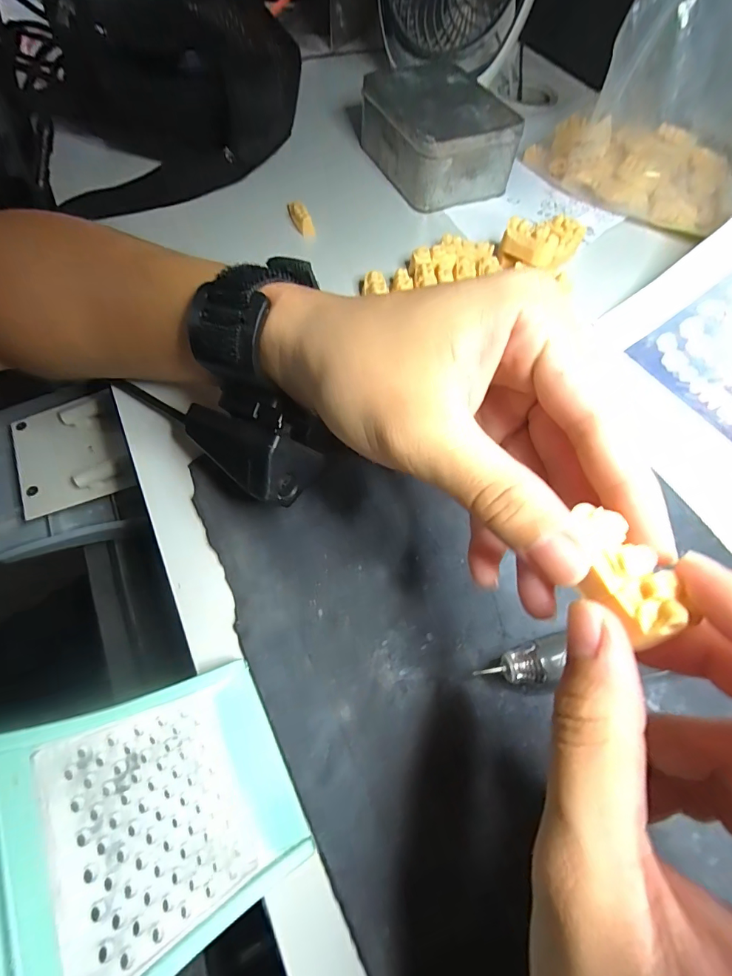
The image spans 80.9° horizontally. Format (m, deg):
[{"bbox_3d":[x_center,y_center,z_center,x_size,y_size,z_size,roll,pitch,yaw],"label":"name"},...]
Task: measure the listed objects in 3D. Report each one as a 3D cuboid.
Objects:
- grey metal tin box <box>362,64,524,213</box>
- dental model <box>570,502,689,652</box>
[{"bbox_3d":[0.059,-0.305,0.370,0.094,0.052,0.123,-23,66,-15],"label":"grey metal tin box"},{"bbox_3d":[0.066,0.021,0.111,0.017,0.011,0.034,-15,60,-10],"label":"dental model"}]

